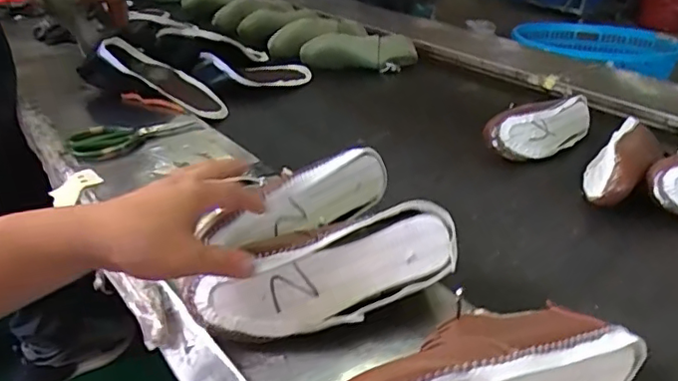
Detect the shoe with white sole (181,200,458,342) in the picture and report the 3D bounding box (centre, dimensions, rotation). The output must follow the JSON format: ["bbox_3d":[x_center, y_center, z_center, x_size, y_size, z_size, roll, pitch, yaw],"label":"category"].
[{"bbox_3d":[-0.015,0.075,0.545,0.242,0.087,0.066,-17,3,-7],"label":"shoe with white sole"}]

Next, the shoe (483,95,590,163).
[{"bbox_3d":[0.325,-0.101,0.959,0.235,0.089,0.070,-18,8,-27],"label":"shoe"}]

